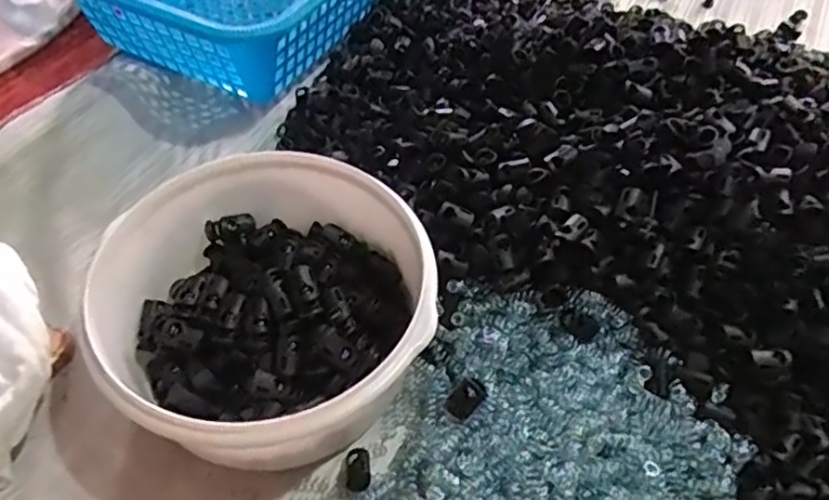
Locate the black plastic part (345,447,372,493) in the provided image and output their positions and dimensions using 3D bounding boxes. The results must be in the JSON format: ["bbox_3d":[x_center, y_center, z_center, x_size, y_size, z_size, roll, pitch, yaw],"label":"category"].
[{"bbox_3d":[-0.027,0.107,0.310,0.012,0.016,0.024,-4,50,-5],"label":"black plastic part"}]

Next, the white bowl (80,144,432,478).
[{"bbox_3d":[-0.076,0.031,0.325,0.153,0.078,0.152,1,50,-1],"label":"white bowl"}]

